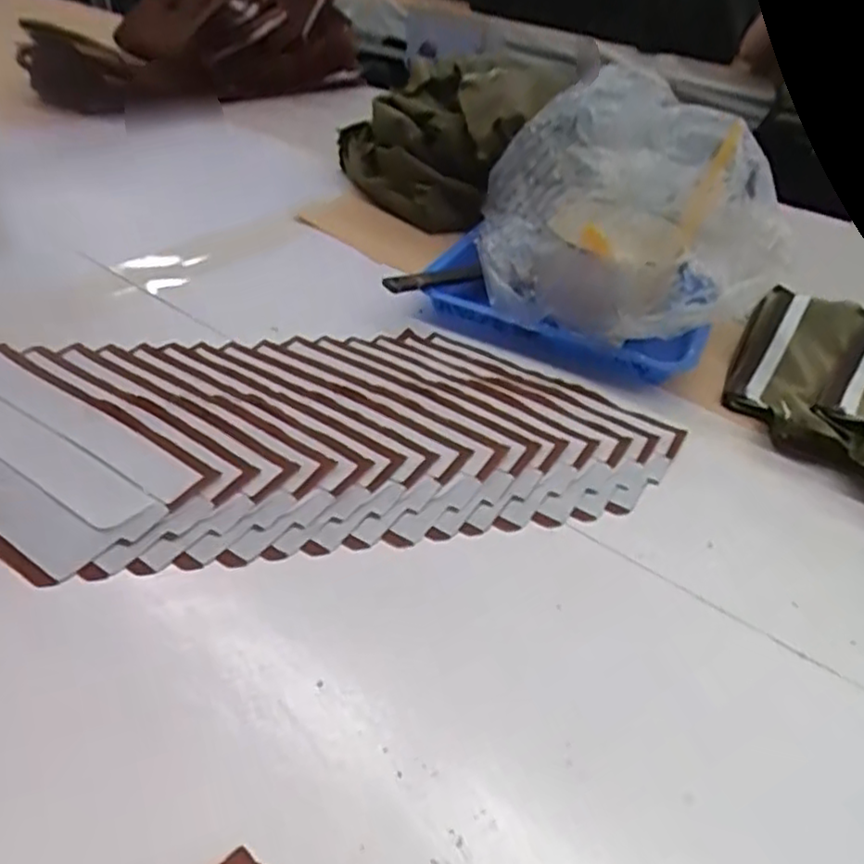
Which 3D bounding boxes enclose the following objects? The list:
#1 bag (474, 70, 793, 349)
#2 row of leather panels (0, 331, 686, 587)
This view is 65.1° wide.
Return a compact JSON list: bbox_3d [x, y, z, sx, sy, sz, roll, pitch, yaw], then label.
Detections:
[{"bbox_3d":[0.161,-0.181,0.600,0.270,0.210,0.128,21,42,17],"label":"bag"},{"bbox_3d":[-0.085,-0.001,0.525,0.529,0.017,0.257,0,40,-9],"label":"row of leather panels"}]

